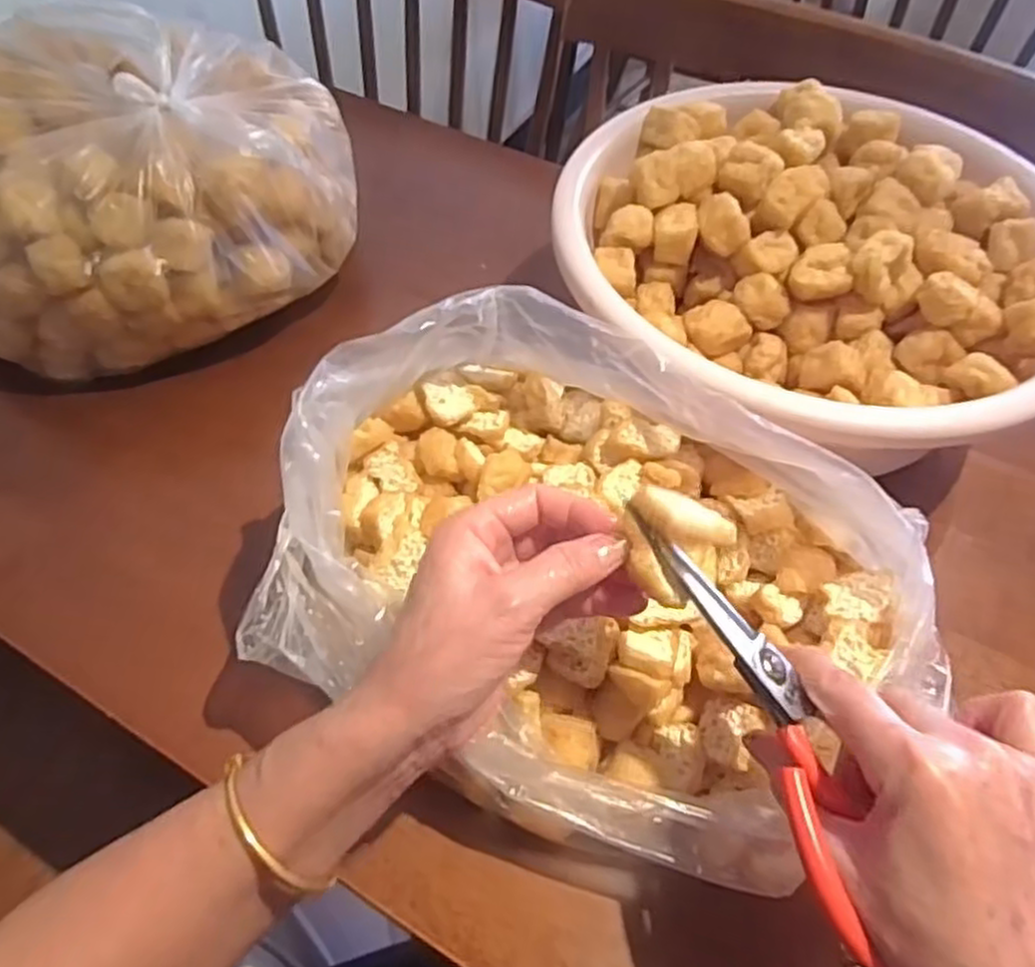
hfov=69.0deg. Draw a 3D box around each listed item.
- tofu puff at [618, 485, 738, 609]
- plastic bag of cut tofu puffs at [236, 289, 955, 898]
[{"bbox_3d":[0.061,0.023,0.308,0.040,0.025,0.037,38,62,22],"label":"tofu puff"},{"bbox_3d":[0.038,0.049,0.375,0.286,0.111,0.232,31,59,19],"label":"plastic bag of cut tofu puffs"}]

